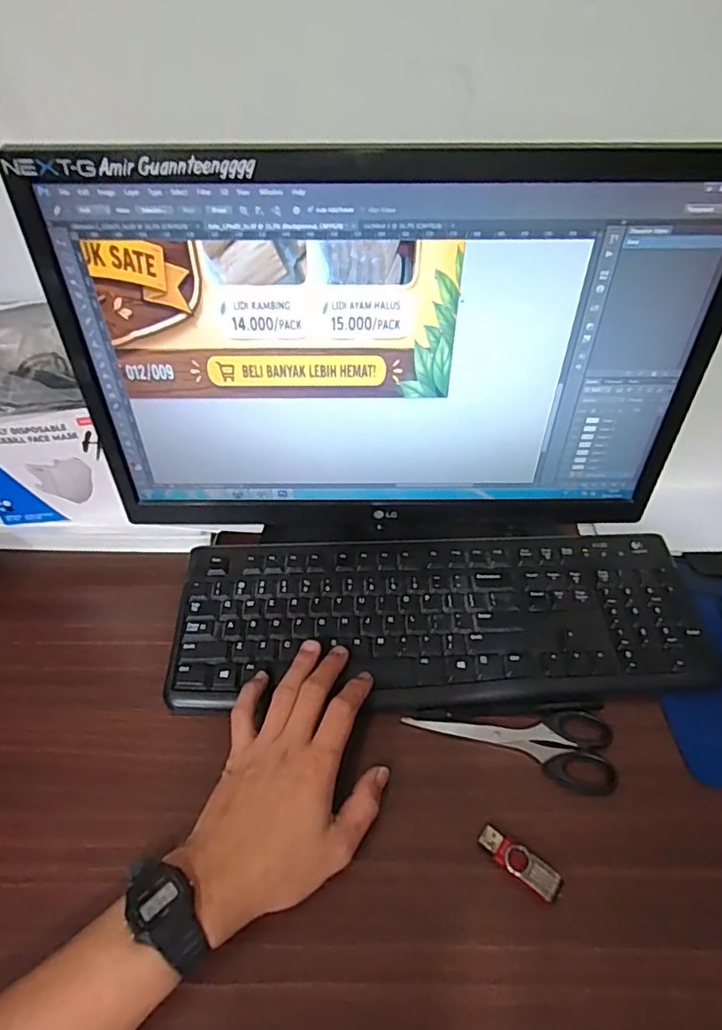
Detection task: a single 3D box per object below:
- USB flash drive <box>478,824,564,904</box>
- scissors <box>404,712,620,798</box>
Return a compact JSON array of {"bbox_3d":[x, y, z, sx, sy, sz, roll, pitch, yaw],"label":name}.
[{"bbox_3d":[0.102,0.222,0.356,0.053,0.008,0.018,31,58,24],"label":"USB flash drive"},{"bbox_3d":[0.113,0.162,0.418,0.150,0.004,0.056,13,52,11],"label":"scissors"}]

